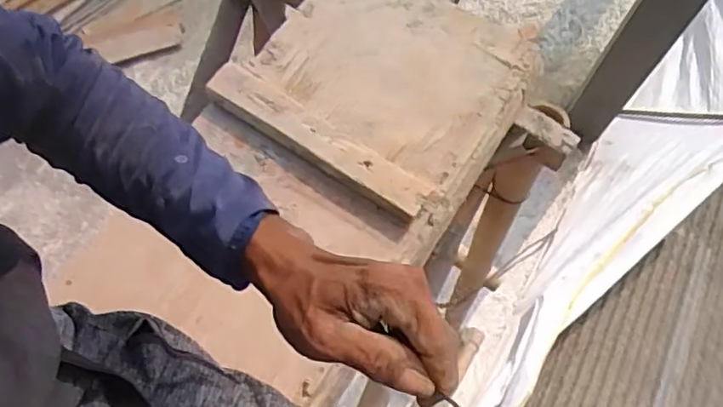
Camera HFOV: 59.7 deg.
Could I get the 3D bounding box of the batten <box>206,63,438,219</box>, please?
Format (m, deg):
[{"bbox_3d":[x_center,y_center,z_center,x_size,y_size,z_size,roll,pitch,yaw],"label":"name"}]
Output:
[{"bbox_3d":[-0.051,-0.077,0.748,0.297,0.034,0.058,34,68,12],"label":"batten"}]

